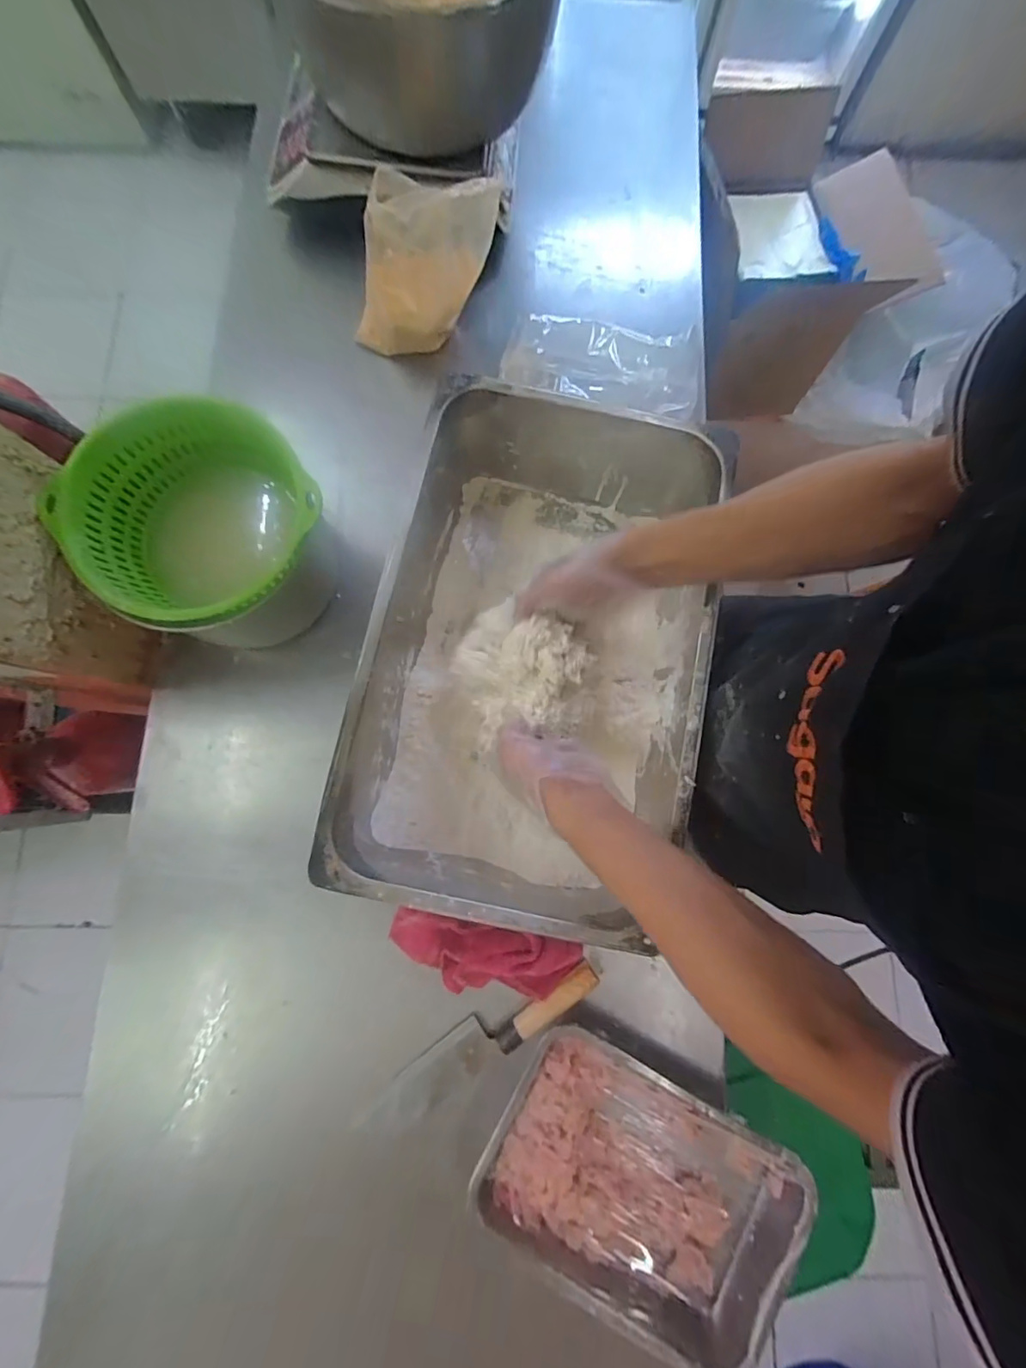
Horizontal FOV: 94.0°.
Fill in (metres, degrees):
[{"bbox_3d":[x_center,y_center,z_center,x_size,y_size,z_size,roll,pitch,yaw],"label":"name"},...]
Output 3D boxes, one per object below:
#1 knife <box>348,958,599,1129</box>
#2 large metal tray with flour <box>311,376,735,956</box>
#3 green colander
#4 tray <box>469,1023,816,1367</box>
[{"bbox_3d":[-0.044,0.409,0.535,0.313,0.029,0.053,-37,82,8],"label":"knife"},{"bbox_3d":[0.027,-0.033,0.535,0.321,0.151,0.514,11,79,1],"label":"large metal tray with flour"},{"bbox_3d":[-0.323,-0.163,0.491,0.210,0.097,0.205,0,79,-1],"label":"green colander"},{"bbox_3d":[0.130,0.510,0.479,0.306,0.041,0.211,27,80,4],"label":"tray"}]

